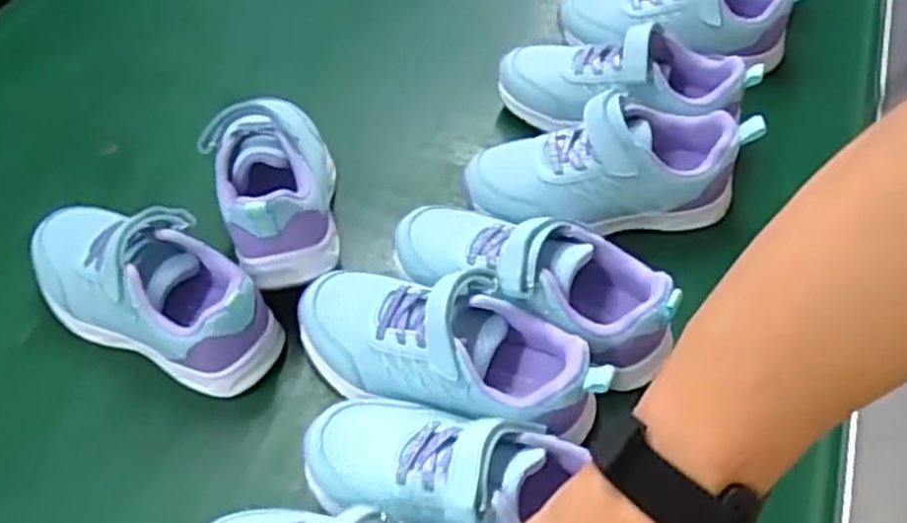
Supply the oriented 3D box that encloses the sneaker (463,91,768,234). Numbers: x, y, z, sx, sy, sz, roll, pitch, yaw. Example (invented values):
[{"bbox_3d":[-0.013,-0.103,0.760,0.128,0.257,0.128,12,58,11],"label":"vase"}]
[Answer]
[{"bbox_3d":[0.106,-0.065,0.540,0.196,0.065,0.071,-9,51,-3],"label":"sneaker"}]

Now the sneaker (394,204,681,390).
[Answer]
[{"bbox_3d":[0.047,0.006,0.484,0.183,0.071,0.072,27,58,24],"label":"sneaker"}]

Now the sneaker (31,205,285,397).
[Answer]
[{"bbox_3d":[-0.193,0.013,0.492,0.177,0.075,0.070,19,55,19],"label":"sneaker"}]

